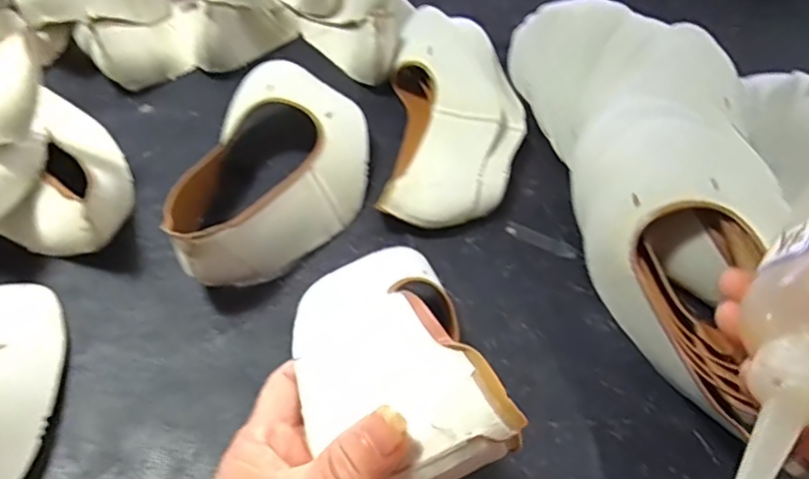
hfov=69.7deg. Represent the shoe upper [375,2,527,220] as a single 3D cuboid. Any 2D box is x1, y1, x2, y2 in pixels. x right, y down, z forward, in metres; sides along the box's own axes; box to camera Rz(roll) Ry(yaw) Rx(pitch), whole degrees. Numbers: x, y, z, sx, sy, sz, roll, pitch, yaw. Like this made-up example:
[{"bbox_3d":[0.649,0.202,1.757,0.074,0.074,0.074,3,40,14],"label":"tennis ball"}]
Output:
[{"bbox_3d":[0.051,-0.120,0.544,0.127,0.080,0.244,5,52,-1],"label":"shoe upper"}]

